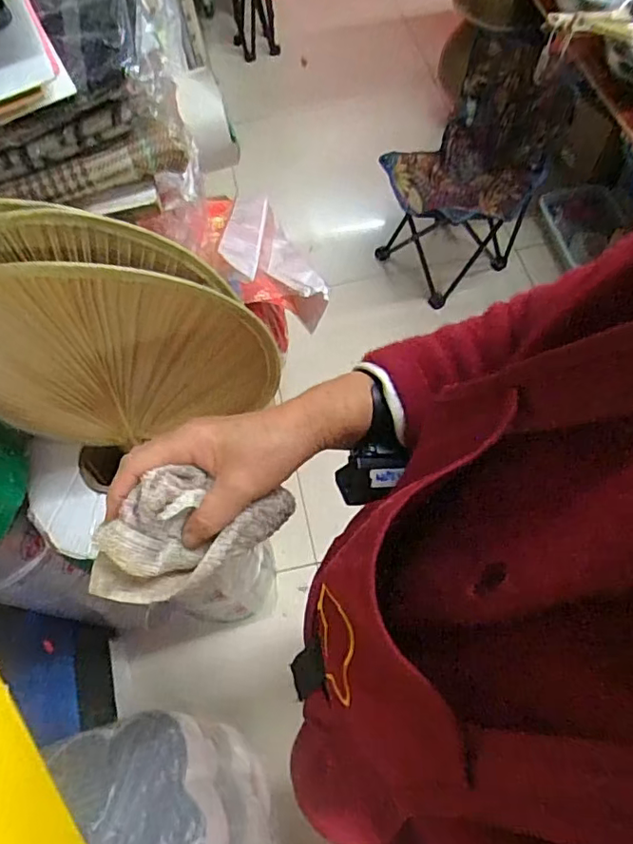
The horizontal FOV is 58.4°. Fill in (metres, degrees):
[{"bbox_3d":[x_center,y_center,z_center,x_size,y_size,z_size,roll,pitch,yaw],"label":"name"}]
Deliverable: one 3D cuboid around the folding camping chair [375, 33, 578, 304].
[{"bbox_3d":[0.389,-0.631,1.483,0.360,0.535,0.304,-39,69,-16],"label":"folding camping chair"}]

